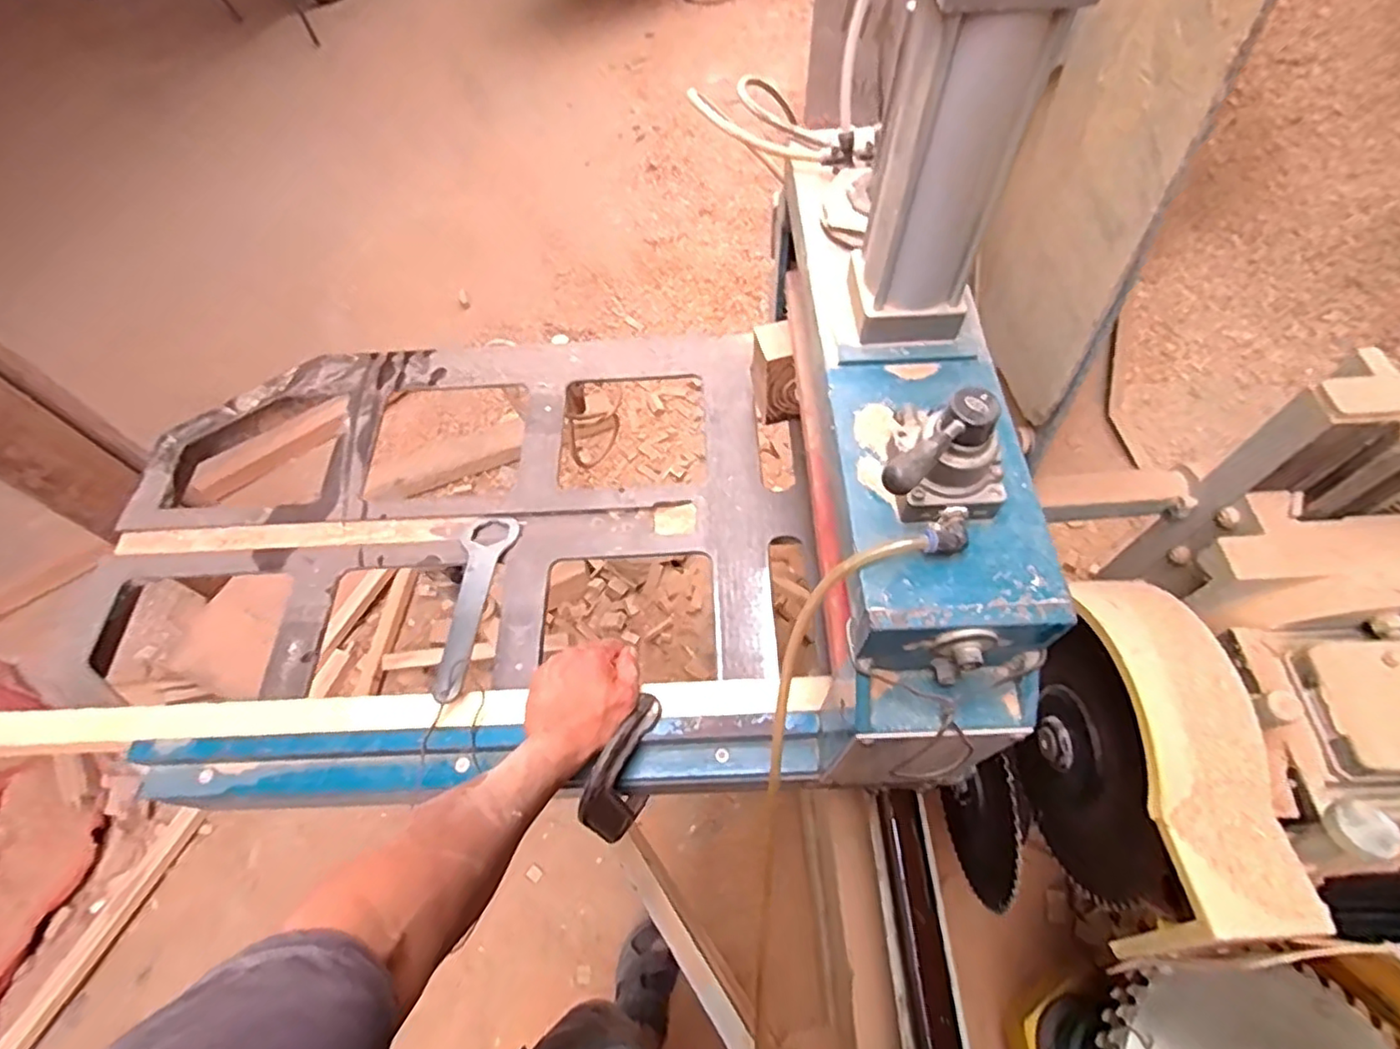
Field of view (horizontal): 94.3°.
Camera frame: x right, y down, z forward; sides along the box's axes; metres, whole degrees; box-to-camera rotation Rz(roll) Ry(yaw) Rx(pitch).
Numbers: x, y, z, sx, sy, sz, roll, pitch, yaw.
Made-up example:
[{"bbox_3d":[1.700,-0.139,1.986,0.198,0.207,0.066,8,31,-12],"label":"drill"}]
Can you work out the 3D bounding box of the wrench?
[{"bbox_3d":[-0.244,0.079,0.698,0.058,0.015,0.248,-5,39,1],"label":"wrench"}]

